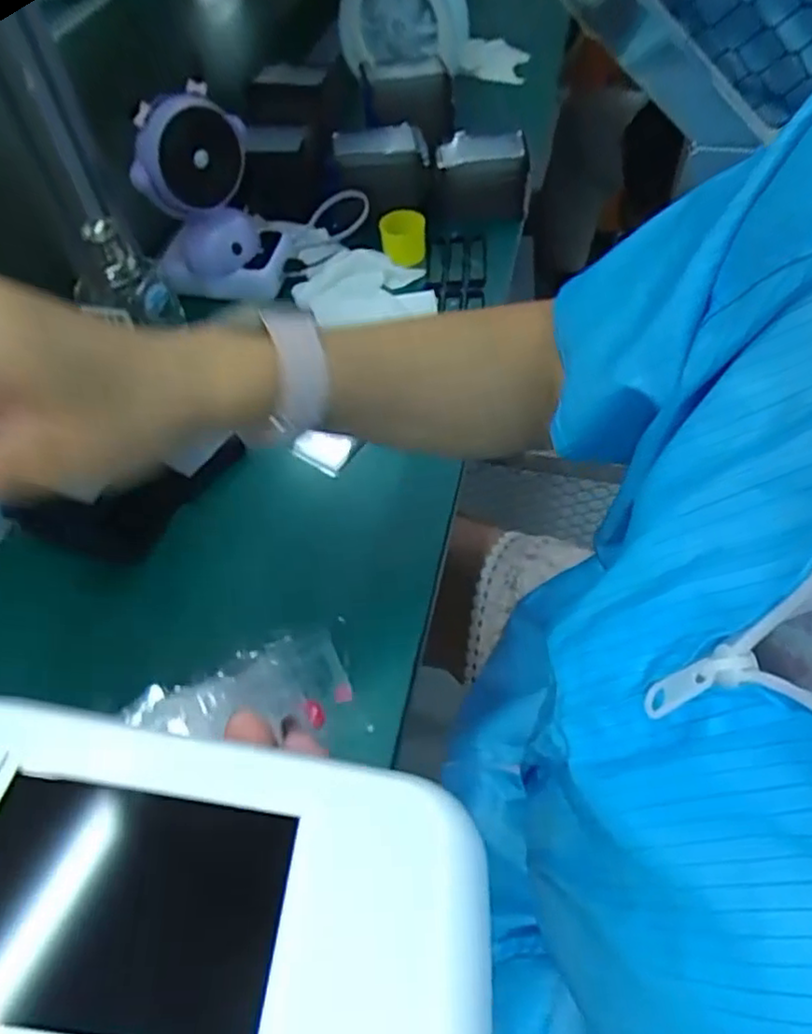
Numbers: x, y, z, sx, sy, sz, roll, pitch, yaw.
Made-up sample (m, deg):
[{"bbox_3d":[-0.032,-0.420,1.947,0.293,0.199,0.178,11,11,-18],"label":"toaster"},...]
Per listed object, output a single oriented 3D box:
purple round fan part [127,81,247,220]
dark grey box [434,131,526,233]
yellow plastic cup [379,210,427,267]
[{"bbox_3d":[-0.164,-0.273,0.505,0.089,0.086,0.032,-27,58,-16],"label":"purple round fan part"},{"bbox_3d":[0.066,-0.316,0.623,0.098,0.066,0.043,-19,56,-11],"label":"dark grey box"},{"bbox_3d":[-0.002,-0.252,0.601,0.040,0.033,0.037,0,54,2],"label":"yellow plastic cup"}]

